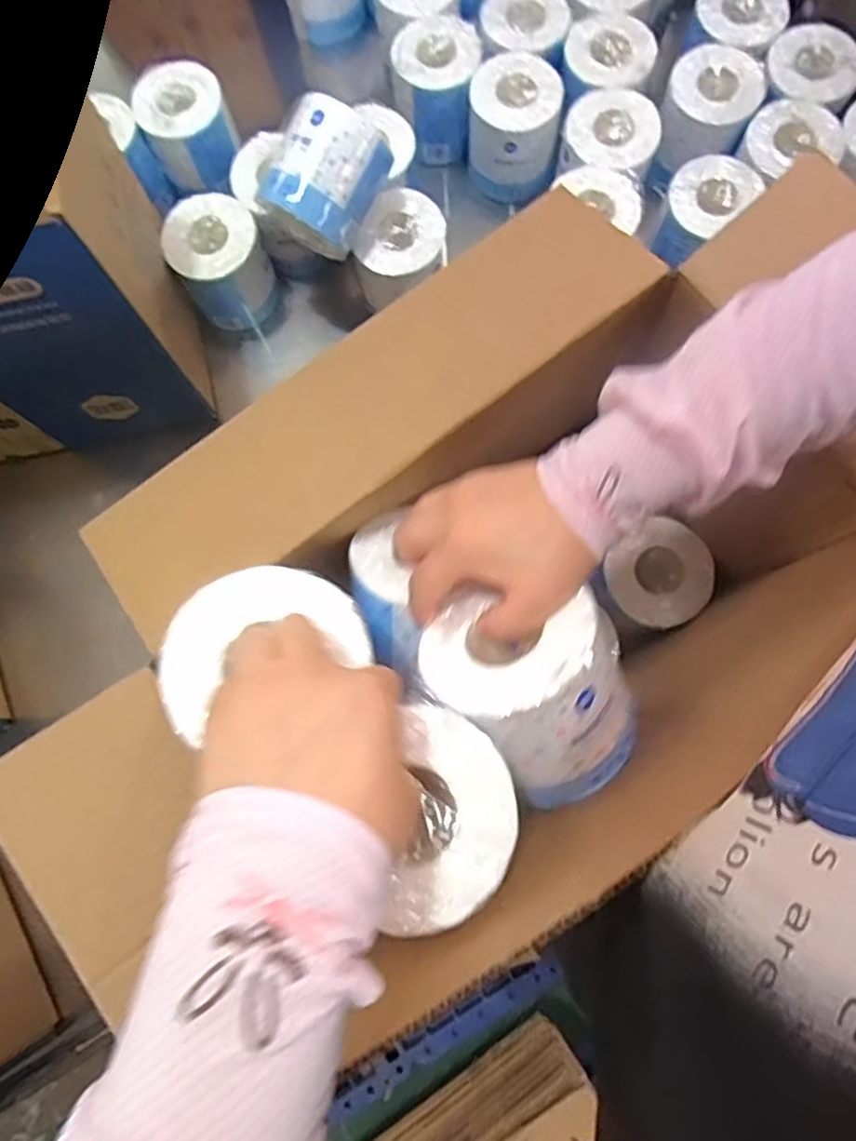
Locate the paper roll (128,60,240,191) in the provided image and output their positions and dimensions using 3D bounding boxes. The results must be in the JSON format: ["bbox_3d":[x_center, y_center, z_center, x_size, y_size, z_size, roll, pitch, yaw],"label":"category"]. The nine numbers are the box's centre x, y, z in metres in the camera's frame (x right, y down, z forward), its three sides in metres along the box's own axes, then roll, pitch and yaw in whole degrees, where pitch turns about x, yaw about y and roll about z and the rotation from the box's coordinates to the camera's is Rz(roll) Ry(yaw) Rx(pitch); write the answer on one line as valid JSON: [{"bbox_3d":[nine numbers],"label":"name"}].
[{"bbox_3d":[-0.275,-0.507,0.770,0.094,0.086,0.097,0,78,1],"label":"paper roll"}]

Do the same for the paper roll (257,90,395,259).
[{"bbox_3d":[-0.101,-0.381,0.655,0.099,0.082,0.115,28,97,-6],"label":"paper roll"}]

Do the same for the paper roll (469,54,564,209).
[{"bbox_3d":[0.100,-0.512,0.787,0.098,0.119,0.099,0,78,1],"label":"paper roll"}]

